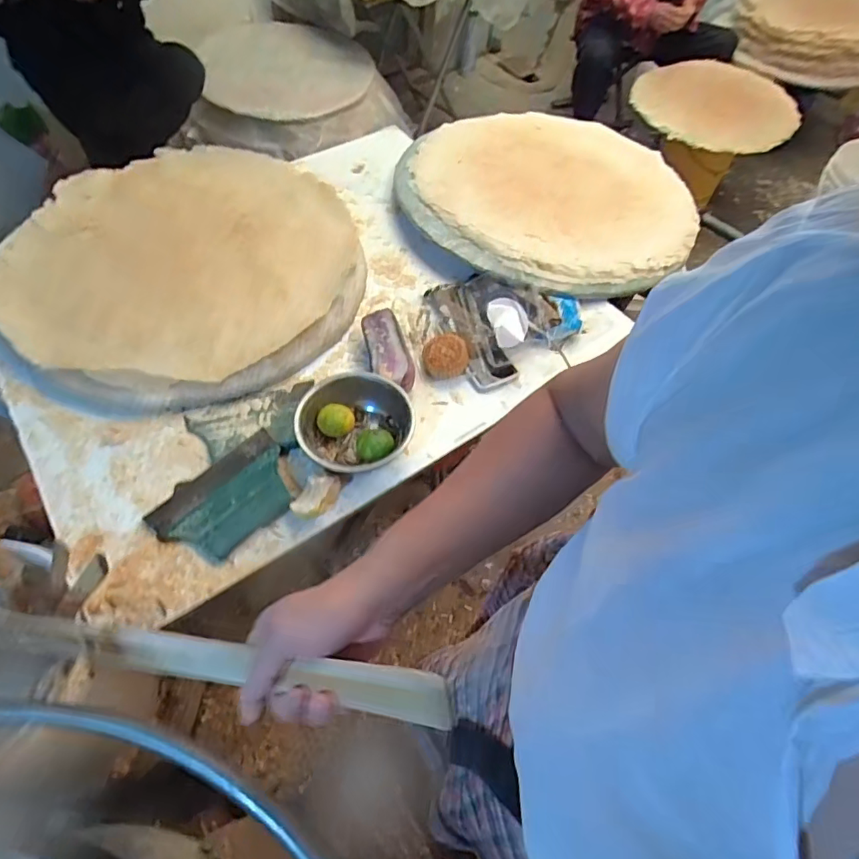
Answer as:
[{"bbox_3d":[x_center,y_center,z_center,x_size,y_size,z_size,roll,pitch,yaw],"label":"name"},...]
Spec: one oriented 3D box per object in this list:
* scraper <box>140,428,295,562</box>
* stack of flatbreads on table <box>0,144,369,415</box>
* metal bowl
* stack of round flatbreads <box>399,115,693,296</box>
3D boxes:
[{"bbox_3d":[-0.275,0.092,0.724,0.189,0.022,0.127,-38,67,-23],"label":"scraper"},{"bbox_3d":[-0.434,-0.308,0.942,0.622,0.040,0.626,-9,59,-8],"label":"stack of flatbreads on table"},{"bbox_3d":[-0.105,-0.004,0.774,0.170,0.058,0.158,1,58,-2],"label":"metal bowl"},{"bbox_3d":[0.258,-0.511,1.126,0.639,0.059,0.618,-2,54,-11],"label":"stack of round flatbreads"}]

